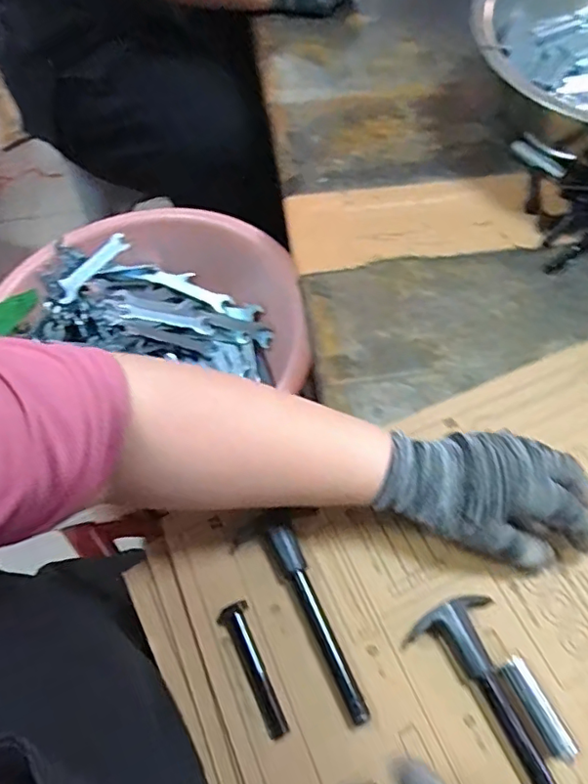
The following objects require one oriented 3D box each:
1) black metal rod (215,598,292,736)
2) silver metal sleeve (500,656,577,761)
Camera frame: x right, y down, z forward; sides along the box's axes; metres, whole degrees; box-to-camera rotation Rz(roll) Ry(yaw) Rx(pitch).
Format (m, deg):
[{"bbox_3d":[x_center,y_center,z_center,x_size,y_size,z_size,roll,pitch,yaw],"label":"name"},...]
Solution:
[{"bbox_3d":[-0.023,0.160,0.325,0.017,0.014,0.074,-23,58,-14],"label":"black metal rod"},{"bbox_3d":[0.135,0.176,0.312,0.013,0.013,0.051,-22,58,-13],"label":"silver metal sleeve"}]

